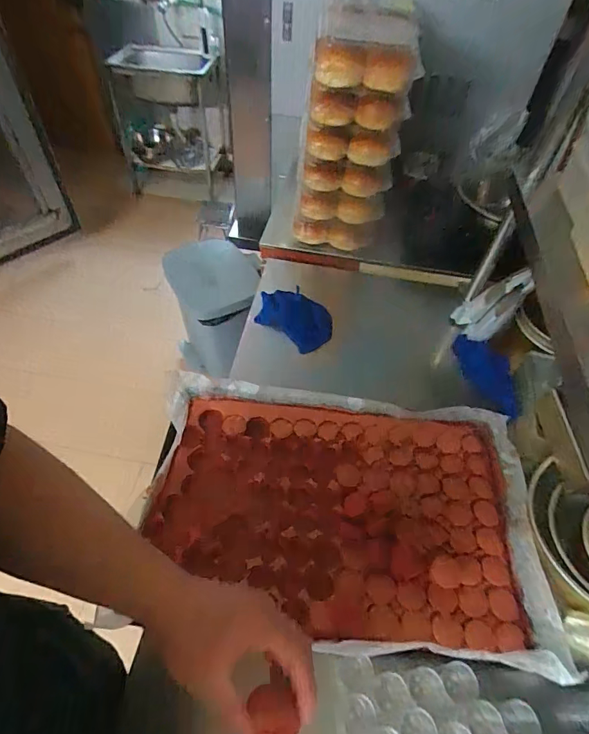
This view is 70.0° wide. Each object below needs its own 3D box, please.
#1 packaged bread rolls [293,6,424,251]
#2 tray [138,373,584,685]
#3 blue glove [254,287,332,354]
[{"bbox_3d":[0.130,-0.502,0.962,0.219,0.483,0.111,4,52,0],"label":"packaged bread rolls"},{"bbox_3d":[0.076,0.221,0.690,0.608,0.038,0.404,6,52,2],"label":"tray"},{"bbox_3d":[-0.002,-0.109,0.994,0.133,0.061,0.193,-37,62,-27],"label":"blue glove"}]

